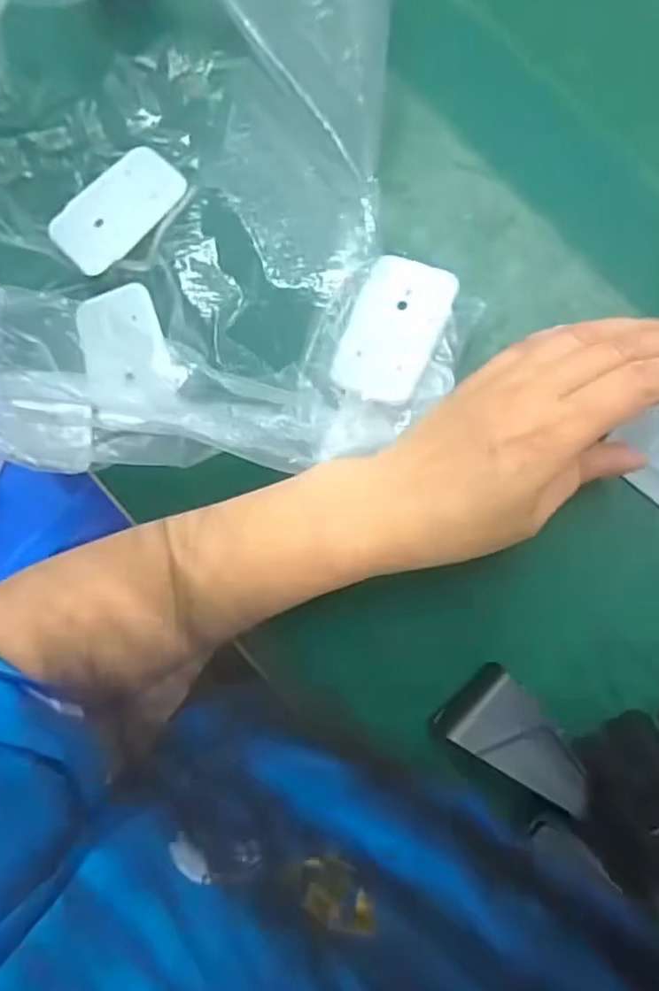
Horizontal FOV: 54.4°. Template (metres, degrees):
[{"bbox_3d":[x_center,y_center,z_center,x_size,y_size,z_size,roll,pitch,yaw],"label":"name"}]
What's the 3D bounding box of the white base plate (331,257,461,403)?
[{"bbox_3d":[0.030,-0.078,0.301,0.041,0.011,0.068,26,92,8],"label":"white base plate"}]

